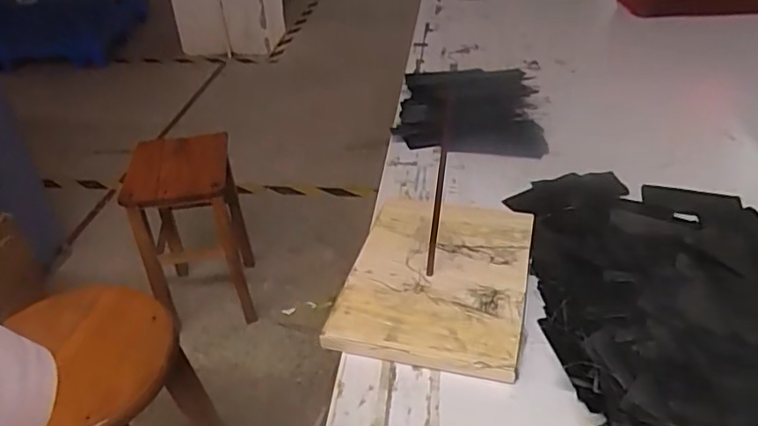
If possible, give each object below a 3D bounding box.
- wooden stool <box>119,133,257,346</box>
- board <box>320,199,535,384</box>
[{"bbox_3d":[-0.518,0.032,1.660,0.252,0.451,0.367,-9,35,-9],"label":"wooden stool"},{"bbox_3d":[0.066,0.067,0.649,0.183,0.025,0.255,7,35,14],"label":"board"}]

